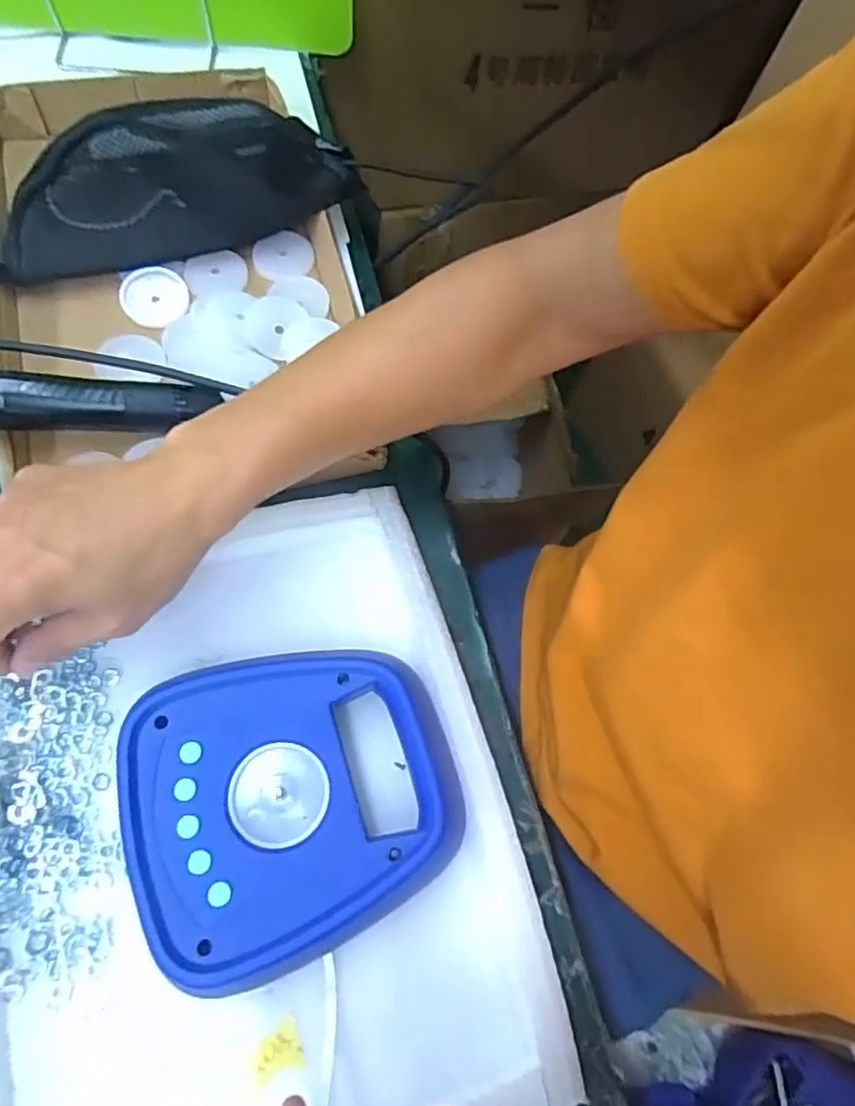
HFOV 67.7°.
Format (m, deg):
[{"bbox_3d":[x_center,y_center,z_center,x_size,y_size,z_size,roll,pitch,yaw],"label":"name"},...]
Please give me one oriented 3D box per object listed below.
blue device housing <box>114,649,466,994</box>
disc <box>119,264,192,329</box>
[{"bbox_3d":[-0.072,0.132,0.347,0.171,0.031,0.149,-14,70,-12],"label":"blue device housing"},{"bbox_3d":[-0.219,-0.208,0.513,0.050,0.008,0.055,2,67,-6],"label":"disc"}]

